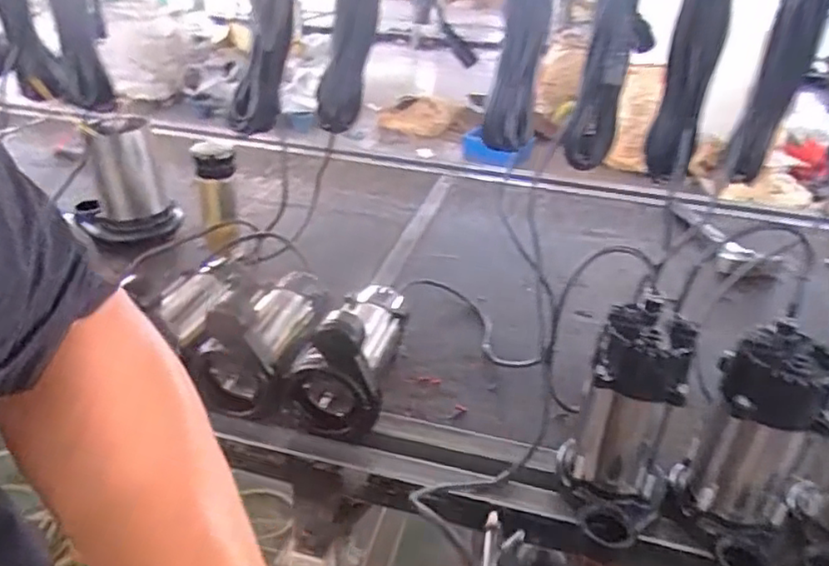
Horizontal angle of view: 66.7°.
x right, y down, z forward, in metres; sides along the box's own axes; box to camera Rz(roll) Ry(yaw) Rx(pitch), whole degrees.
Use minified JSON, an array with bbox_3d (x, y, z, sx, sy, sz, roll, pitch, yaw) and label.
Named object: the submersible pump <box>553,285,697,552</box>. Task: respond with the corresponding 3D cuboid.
[{"bbox_3d":[0.215,0.153,0.652,0.114,0.235,0.133,14,32,18],"label":"submersible pump"}]

